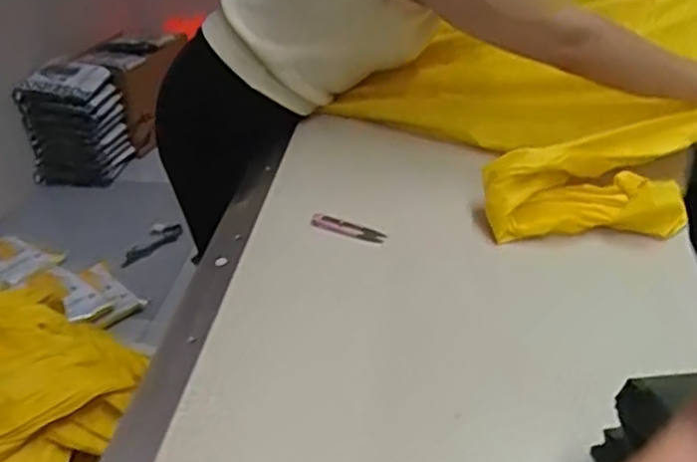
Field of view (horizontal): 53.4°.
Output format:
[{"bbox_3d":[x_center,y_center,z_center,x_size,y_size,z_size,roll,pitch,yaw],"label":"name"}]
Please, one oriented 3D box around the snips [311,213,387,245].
[{"bbox_3d":[-0.003,-0.003,0.880,0.099,0.016,0.018,13,36,24],"label":"snips"}]

